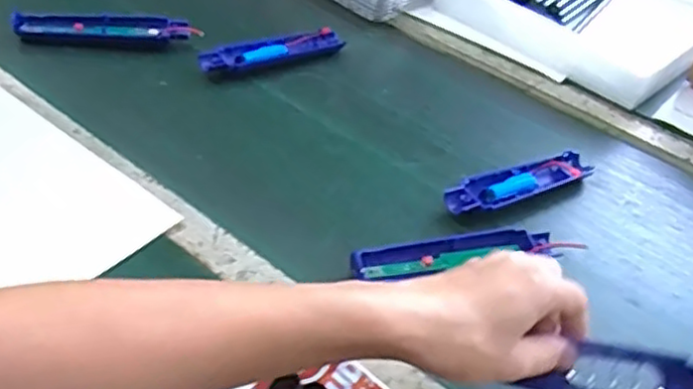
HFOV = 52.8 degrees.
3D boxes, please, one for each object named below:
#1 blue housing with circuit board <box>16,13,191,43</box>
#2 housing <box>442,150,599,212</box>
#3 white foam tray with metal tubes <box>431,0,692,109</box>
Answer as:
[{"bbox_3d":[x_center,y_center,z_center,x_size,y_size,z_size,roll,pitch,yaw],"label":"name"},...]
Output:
[{"bbox_3d":[-0.258,-0.176,0.740,0.172,0.019,0.033,3,42,-8],"label":"blue housing with circuit board"},{"bbox_3d":[0.159,-0.011,0.642,0.171,0.021,0.034,-18,49,-29],"label":"housing"},{"bbox_3d":[0.346,-0.263,0.931,0.305,0.065,0.426,37,48,27],"label":"white foam tray with metal tubes"}]

